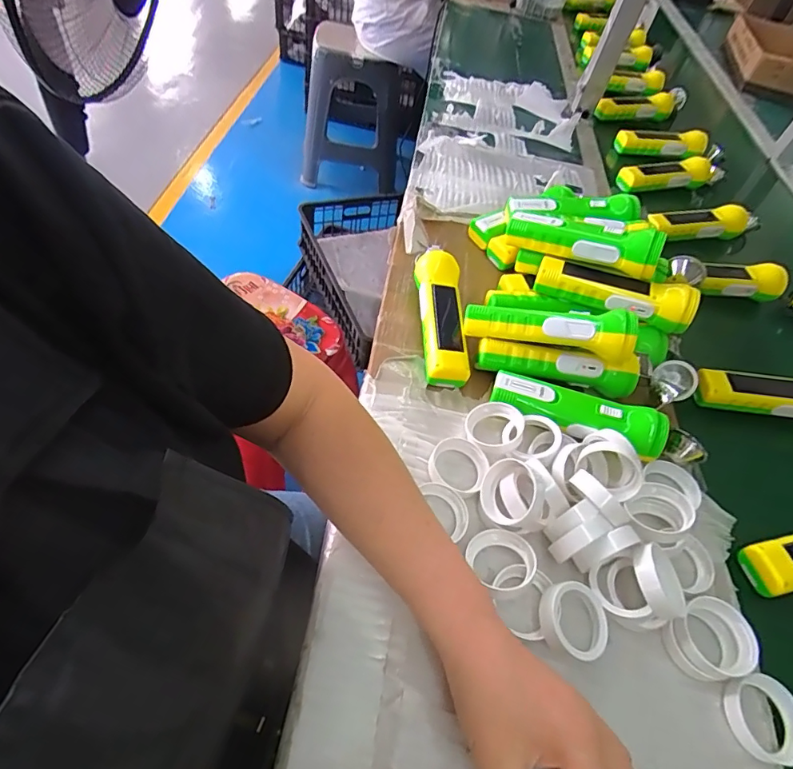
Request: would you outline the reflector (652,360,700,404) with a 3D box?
[{"bbox_3d":[0.291,-0.004,0.503,0.041,0.017,0.047,39,56,18],"label":"reflector"}]

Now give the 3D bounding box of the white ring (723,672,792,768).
[{"bbox_3d":[0.263,0.235,0.339,0.060,0.013,0.052,2,53,-9],"label":"white ring"}]

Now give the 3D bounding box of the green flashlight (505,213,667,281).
[{"bbox_3d":[0.200,-0.155,0.516,0.159,0.049,0.044,22,53,29],"label":"green flashlight"}]

